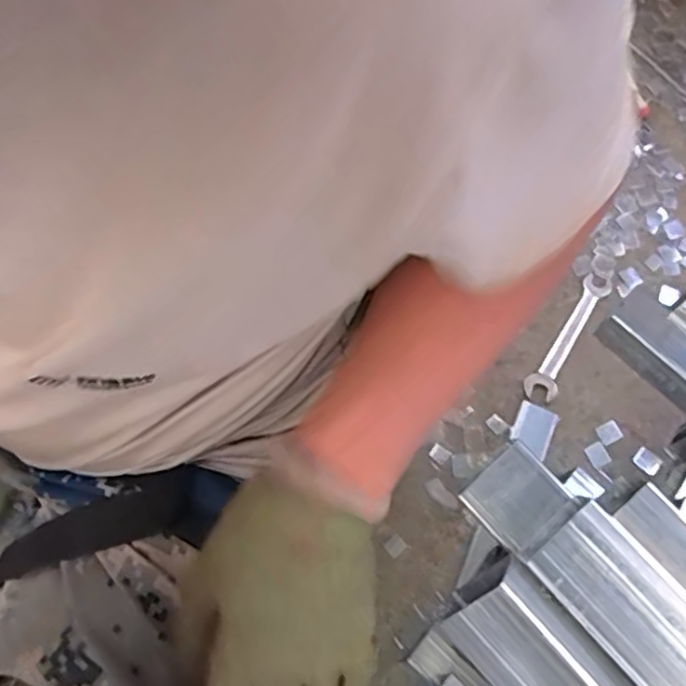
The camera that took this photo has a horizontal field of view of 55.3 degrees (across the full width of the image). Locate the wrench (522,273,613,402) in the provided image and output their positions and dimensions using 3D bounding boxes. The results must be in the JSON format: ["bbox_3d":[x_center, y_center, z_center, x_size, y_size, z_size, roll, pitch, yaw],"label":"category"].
[{"bbox_3d":[0.321,-0.008,0.928,0.044,0.014,0.208,32,75,8],"label":"wrench"}]

